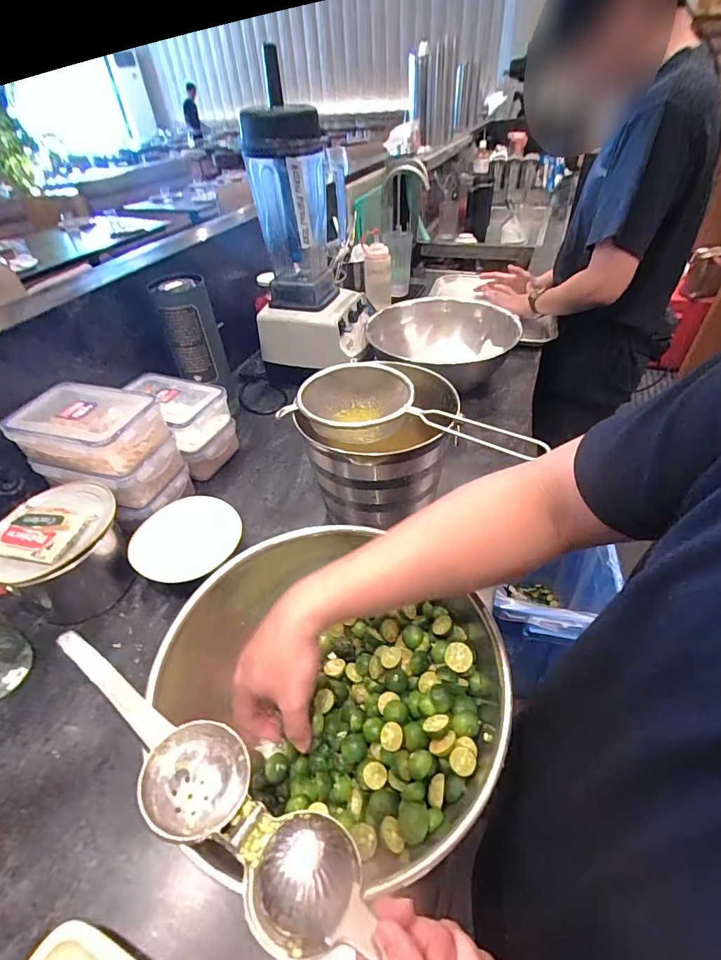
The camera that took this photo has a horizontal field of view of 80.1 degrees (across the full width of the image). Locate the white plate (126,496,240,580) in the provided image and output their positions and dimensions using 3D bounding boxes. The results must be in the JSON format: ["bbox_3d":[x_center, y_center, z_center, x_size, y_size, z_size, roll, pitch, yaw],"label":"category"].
[{"bbox_3d":[-0.242,0.078,0.598,0.142,0.010,0.140,0,43,5],"label":"white plate"}]

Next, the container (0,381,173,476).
[{"bbox_3d":[-0.383,-0.072,0.624,0.176,0.081,0.135,9,44,14],"label":"container"}]

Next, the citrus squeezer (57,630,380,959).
[{"bbox_3d":[-0.079,0.244,0.299,0.402,0.064,0.070,25,50,23],"label":"citrus squeezer"}]

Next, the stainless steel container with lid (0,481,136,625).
[{"bbox_3d":[-0.392,0.097,0.579,0.123,0.124,0.155,13,45,18],"label":"stainless steel container with lid"}]

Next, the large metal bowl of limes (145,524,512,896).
[{"bbox_3d":[-0.057,0.212,0.451,0.373,0.116,0.302,26,51,29],"label":"large metal bowl of limes"}]

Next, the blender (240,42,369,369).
[{"bbox_3d":[-0.114,-0.465,0.874,0.233,0.429,0.268,-8,43,-4],"label":"blender"}]

